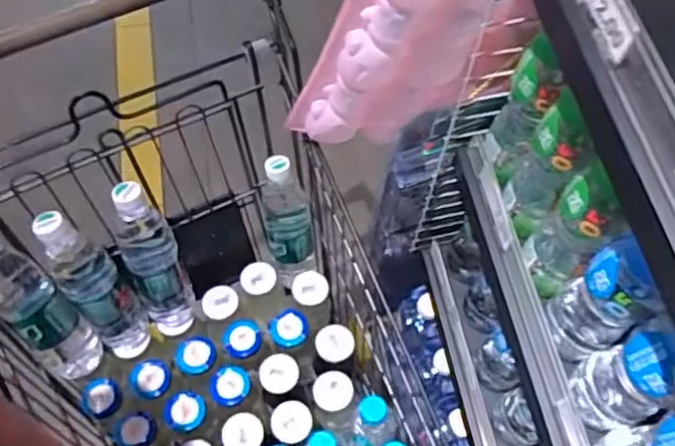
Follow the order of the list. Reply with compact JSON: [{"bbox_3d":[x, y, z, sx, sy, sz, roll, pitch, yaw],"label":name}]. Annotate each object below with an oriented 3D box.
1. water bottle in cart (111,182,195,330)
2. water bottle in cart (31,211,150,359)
[{"bbox_3d":[-0.227,0.038,0.760,0.065,0.228,0.062,-14,40,-9],"label":"water bottle in cart"},{"bbox_3d":[-0.287,0.071,0.738,0.060,0.235,0.057,-34,47,-17],"label":"water bottle in cart"}]

